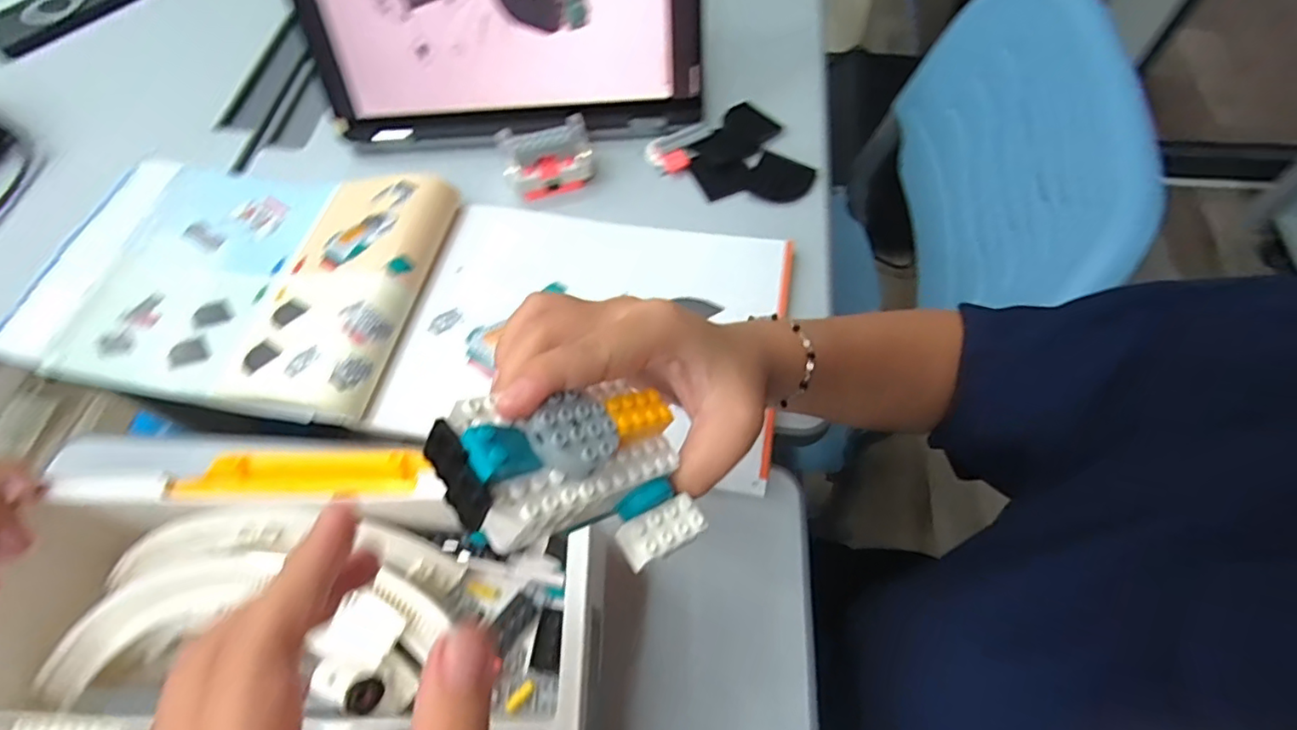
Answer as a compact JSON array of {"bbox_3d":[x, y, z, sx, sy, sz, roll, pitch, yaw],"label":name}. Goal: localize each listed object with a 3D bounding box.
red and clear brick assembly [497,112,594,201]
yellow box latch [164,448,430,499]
[{"bbox_3d":[-0.078,-0.162,0.471,0.066,0.041,0.037,-12,62,-3],"label":"red and clear brick assembly"},{"bbox_3d":[-0.177,0.056,0.308,0.120,0.006,0.033,-1,31,1],"label":"yellow box latch"}]

